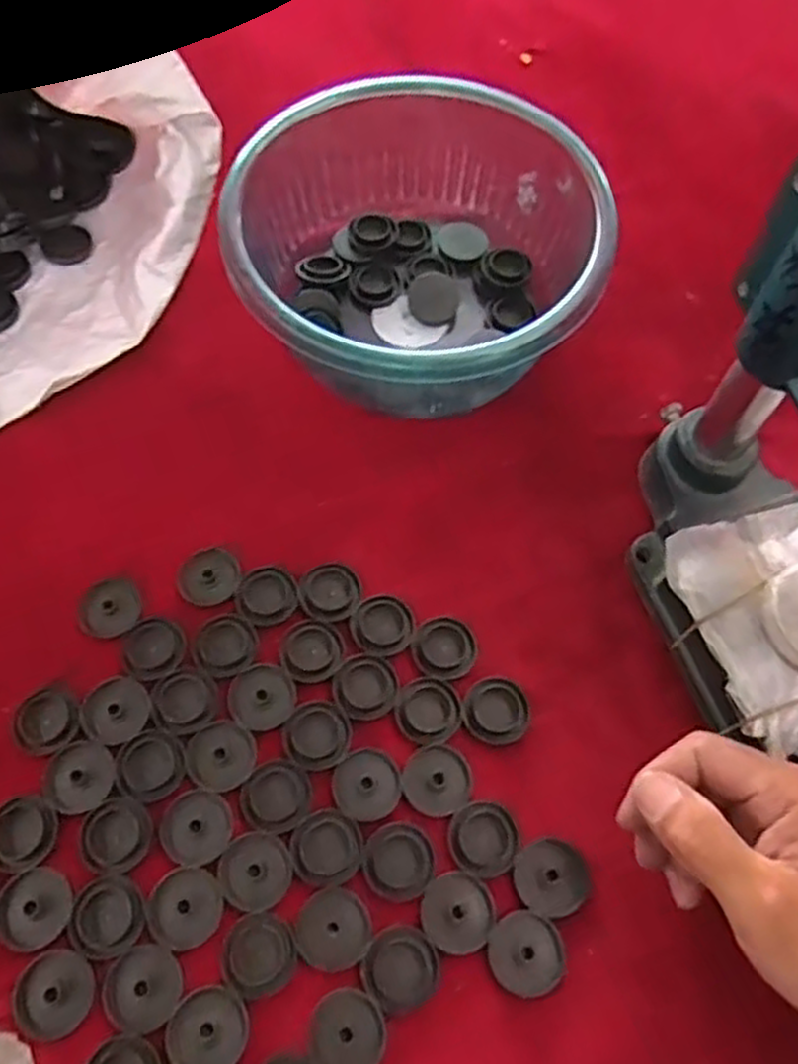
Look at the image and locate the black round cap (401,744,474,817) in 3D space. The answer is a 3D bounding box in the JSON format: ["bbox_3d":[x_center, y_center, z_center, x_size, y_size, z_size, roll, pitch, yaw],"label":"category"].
[{"bbox_3d":[0.019,0.119,0.377,0.033,0.004,0.032,0,64,0],"label":"black round cap"}]

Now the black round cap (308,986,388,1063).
[{"bbox_3d":[-0.022,0.213,0.332,0.031,0.004,0.033,0,64,0],"label":"black round cap"}]

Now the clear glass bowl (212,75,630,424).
[{"bbox_3d":[0.011,-0.161,0.464,0.199,0.093,0.181,0,64,0],"label":"clear glass bowl"}]

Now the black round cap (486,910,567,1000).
[{"bbox_3d":[0.057,0.187,0.347,0.033,0.004,0.033,0,64,0],"label":"black round cap"}]

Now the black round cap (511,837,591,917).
[{"bbox_3d":[0.070,0.158,0.360,0.034,0.004,0.032,0,64,0],"label":"black round cap"}]

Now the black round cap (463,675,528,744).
[{"bbox_3d":[0.049,0.089,0.390,0.033,0.004,0.032,0,64,0],"label":"black round cap"}]

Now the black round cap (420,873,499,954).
[{"bbox_3d":[0.027,0.172,0.353,0.032,0.004,0.033,0,64,0],"label":"black round cap"}]

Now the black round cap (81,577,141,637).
[{"bbox_3d":[-0.153,0.040,0.413,0.030,0.005,0.029,0,64,0],"label":"black round cap"}]

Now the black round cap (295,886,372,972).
[{"bbox_3d":[-0.029,0.176,0.348,0.032,0.004,0.032,0,64,0],"label":"black round cap"}]

